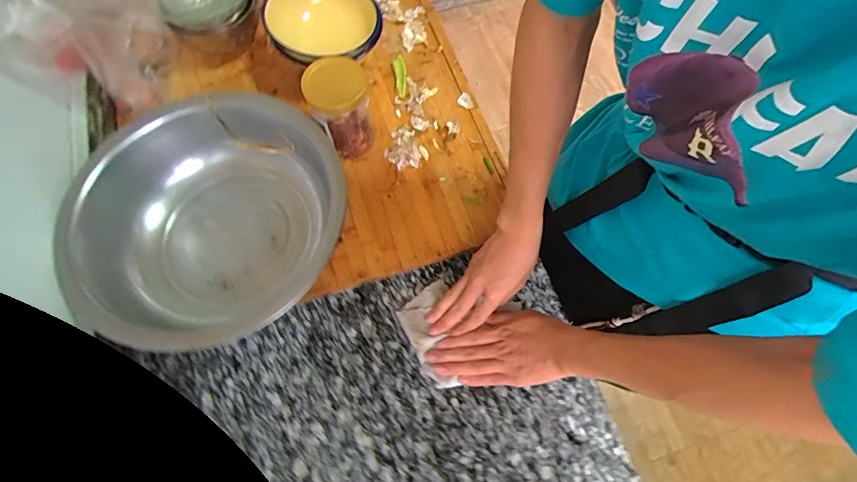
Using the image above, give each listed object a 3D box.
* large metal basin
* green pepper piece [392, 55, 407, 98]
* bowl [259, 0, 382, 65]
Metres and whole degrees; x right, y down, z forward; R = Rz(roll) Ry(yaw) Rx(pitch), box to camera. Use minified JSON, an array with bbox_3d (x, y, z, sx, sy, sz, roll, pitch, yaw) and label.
[{"bbox_3d":[-0.279,-0.026,0.558,0.305,0.105,0.329,0,67,-1],"label":"large metal basin"},{"bbox_3d":[-0.047,-0.283,0.706,0.021,0.012,0.083,-9,69,-4],"label":"green pepper piece"},{"bbox_3d":[-0.168,-0.345,0.677,0.168,0.099,0.160,0,68,0],"label":"bowl"}]

